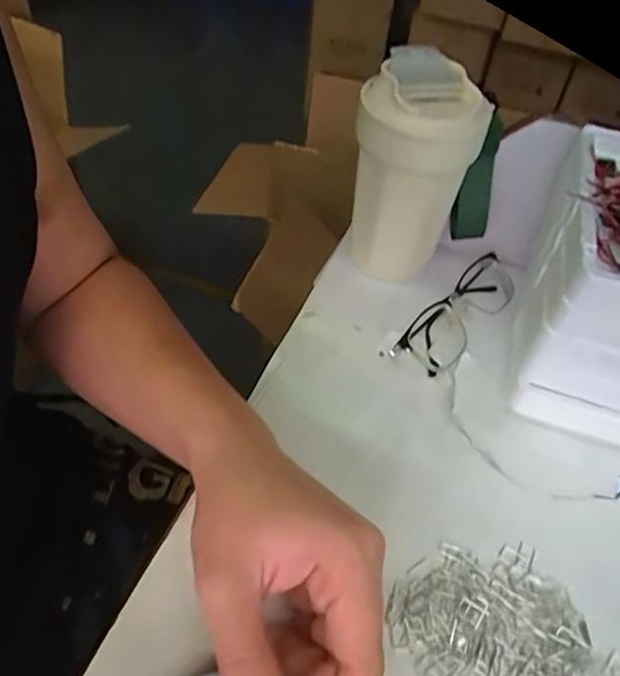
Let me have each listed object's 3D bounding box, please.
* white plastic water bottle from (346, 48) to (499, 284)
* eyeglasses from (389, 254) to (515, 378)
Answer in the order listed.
[{"bbox_3d":[0.074,-0.117,0.430,0.085,0.157,0.076,19,46,12],"label":"white plastic water bottle"},{"bbox_3d":[0.117,-0.022,0.434,0.044,0.026,0.141,29,49,20],"label":"eyeglasses"}]

